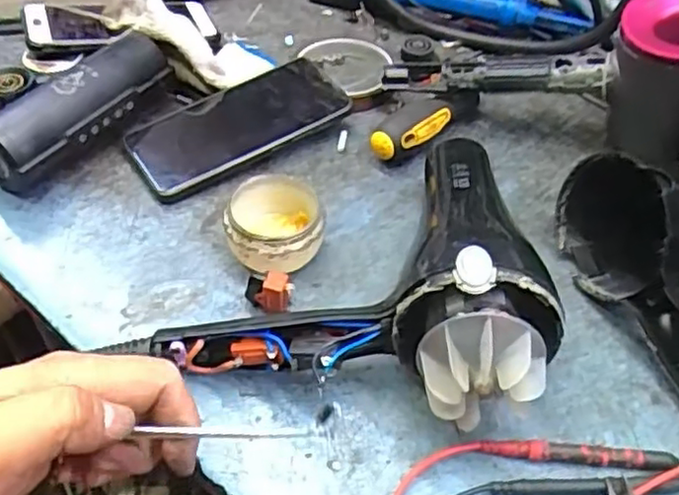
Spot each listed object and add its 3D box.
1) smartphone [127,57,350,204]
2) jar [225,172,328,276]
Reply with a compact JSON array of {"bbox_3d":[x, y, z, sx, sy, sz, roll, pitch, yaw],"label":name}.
[{"bbox_3d":[-0.078,-0.094,0.523,0.159,0.014,0.081,-31,53,-13],"label":"smartphone"},{"bbox_3d":[-0.041,-0.009,0.440,0.060,0.041,0.060,1,47,-1],"label":"jar"}]

